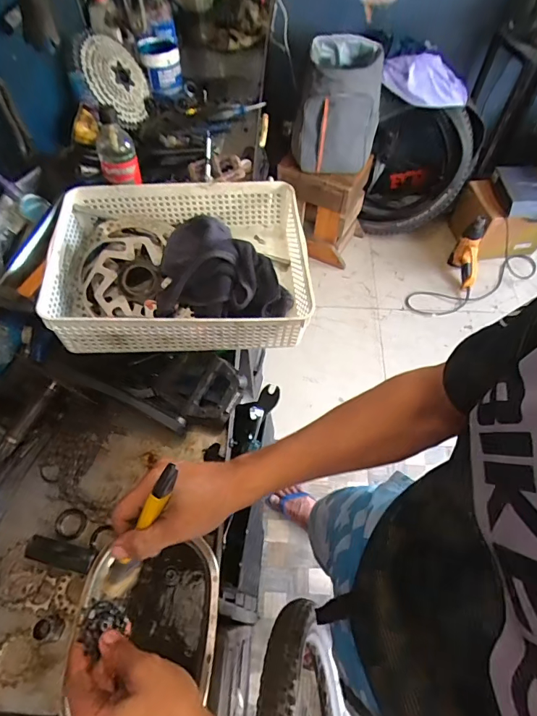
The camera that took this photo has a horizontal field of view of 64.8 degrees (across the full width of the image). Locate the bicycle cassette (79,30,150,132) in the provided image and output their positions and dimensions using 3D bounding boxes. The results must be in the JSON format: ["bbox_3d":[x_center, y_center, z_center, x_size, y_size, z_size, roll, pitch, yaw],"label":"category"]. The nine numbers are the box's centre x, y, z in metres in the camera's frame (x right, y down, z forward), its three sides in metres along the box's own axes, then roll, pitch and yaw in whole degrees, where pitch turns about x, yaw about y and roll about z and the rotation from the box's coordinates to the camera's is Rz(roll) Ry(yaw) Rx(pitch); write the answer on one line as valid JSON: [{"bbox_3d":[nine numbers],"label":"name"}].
[{"bbox_3d":[-0.340,-0.629,0.950,0.027,0.157,0.166,2,86,40],"label":"bicycle cassette"}]

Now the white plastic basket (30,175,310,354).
[{"bbox_3d":[-0.116,-0.128,0.587,0.329,0.095,0.241,-3,59,-1],"label":"white plastic basket"}]

